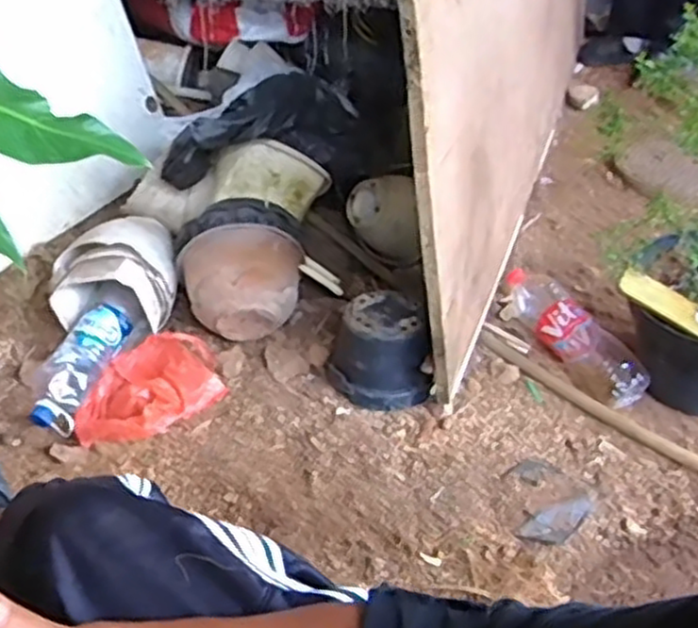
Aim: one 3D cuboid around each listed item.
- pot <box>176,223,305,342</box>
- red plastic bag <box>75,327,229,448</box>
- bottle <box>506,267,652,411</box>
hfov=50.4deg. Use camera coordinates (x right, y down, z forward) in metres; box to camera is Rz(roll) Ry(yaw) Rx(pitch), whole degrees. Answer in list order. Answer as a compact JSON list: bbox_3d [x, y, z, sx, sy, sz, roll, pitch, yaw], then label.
[{"bbox_3d":[-0.182,-0.051,1.253,0.210,0.173,0.111,-3,36,-7],"label":"pot"},{"bbox_3d":[-0.318,0.124,1.175,0.170,0.067,0.242,30,44,33],"label":"red plastic bag"},{"bbox_3d":[0.369,0.034,1.265,0.083,0.104,0.342,-16,39,-24],"label":"bottle"}]

